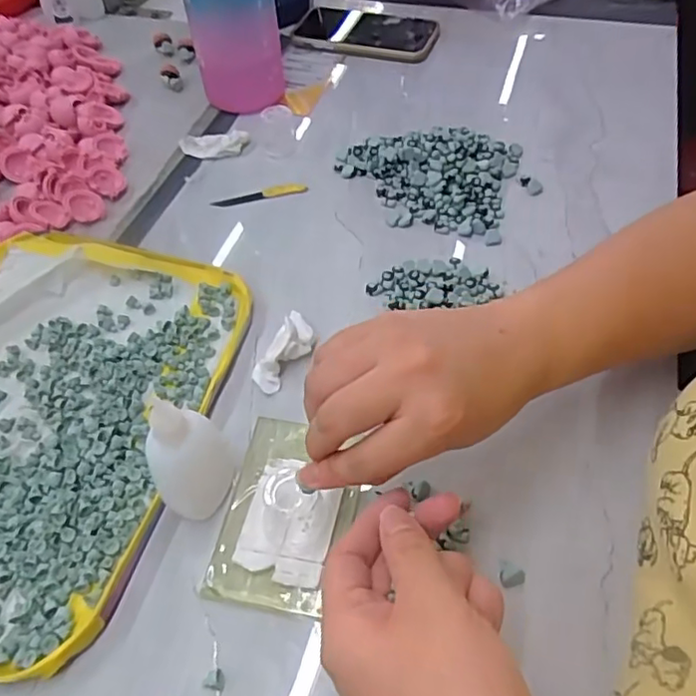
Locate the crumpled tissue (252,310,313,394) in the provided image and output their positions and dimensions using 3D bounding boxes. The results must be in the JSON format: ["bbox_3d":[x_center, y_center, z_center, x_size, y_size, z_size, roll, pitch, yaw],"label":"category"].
[{"bbox_3d":[-0.040,-0.001,0.395,0.026,0.024,0.060,21,57,16],"label":"crumpled tissue"}]

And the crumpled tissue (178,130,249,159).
[{"bbox_3d":[-0.122,-0.184,0.546,0.062,0.009,0.029,-5,54,-3],"label":"crumpled tissue"}]

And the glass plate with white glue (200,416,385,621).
[{"bbox_3d":[-0.033,0.088,0.334,0.068,0.011,0.105,9,54,8],"label":"glass plate with white glue"}]

